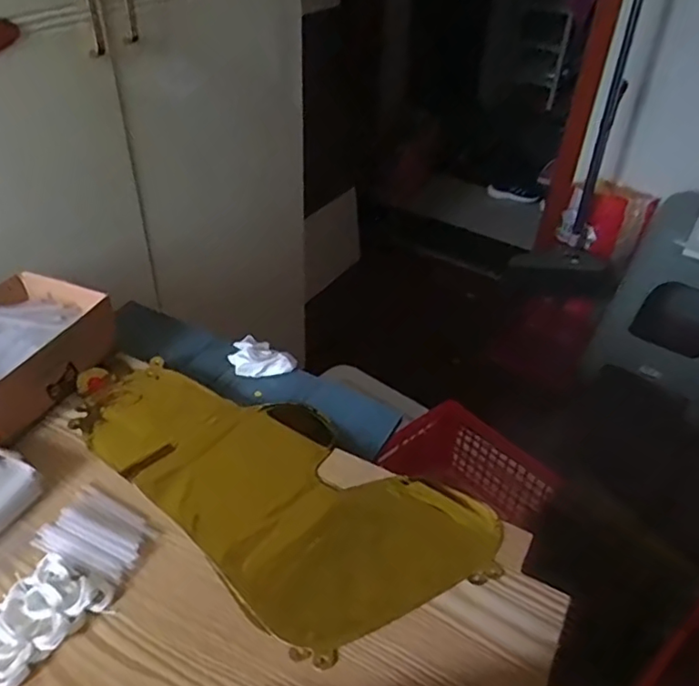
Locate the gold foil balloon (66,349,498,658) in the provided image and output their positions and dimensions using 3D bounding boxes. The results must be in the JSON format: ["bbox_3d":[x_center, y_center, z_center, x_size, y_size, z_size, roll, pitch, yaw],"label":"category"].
[{"bbox_3d":[-0.075,0.110,0.584,0.404,0.012,0.208,32,47,30],"label":"gold foil balloon"}]

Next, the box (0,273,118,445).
[{"bbox_3d":[-0.347,0.013,0.639,0.138,0.068,0.188,18,41,17],"label":"box"}]

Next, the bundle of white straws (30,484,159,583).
[{"bbox_3d":[-0.211,0.159,0.517,0.091,0.013,0.066,23,43,22],"label":"bundle of white straws"}]

